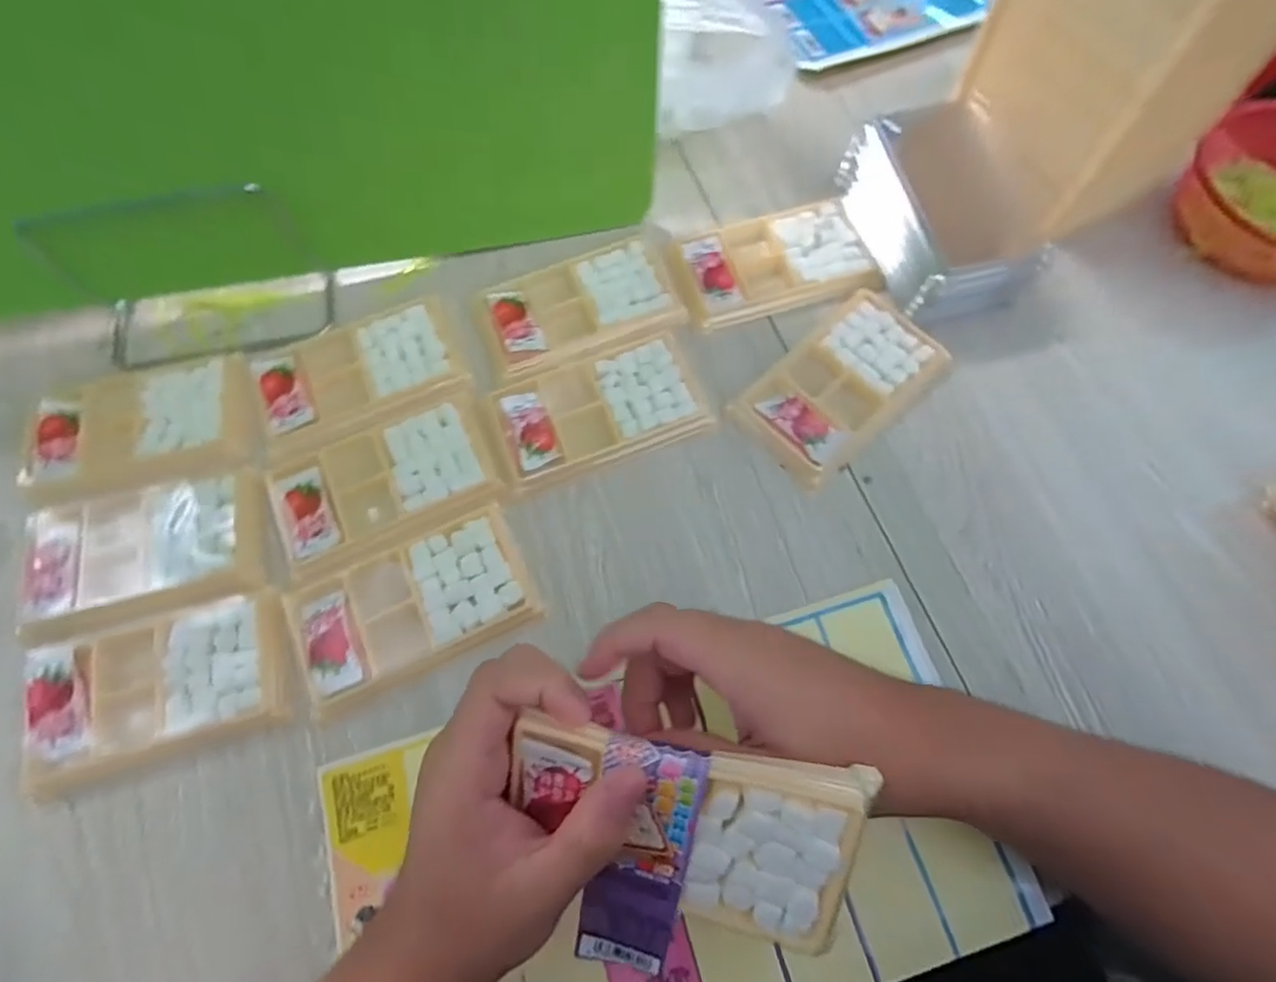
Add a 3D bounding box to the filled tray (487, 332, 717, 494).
[{"bbox_3d":[-0.024,-0.054,0.385,0.134,0.014,0.079,-19,71,-7],"label":"filled tray"}]

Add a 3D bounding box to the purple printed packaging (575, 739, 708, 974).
[{"bbox_3d":[-0.001,0.145,0.232,0.039,0.007,0.112,13,110,5],"label":"purple printed packaging"}]

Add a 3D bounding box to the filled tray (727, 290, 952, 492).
[{"bbox_3d":[0.135,-0.071,0.395,0.141,0.012,0.079,-42,75,-13],"label":"filled tray"}]

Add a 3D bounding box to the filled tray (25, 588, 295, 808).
[{"bbox_3d":[-0.266,0.109,0.333,0.137,0.011,0.080,-16,71,-5],"label":"filled tray"}]

